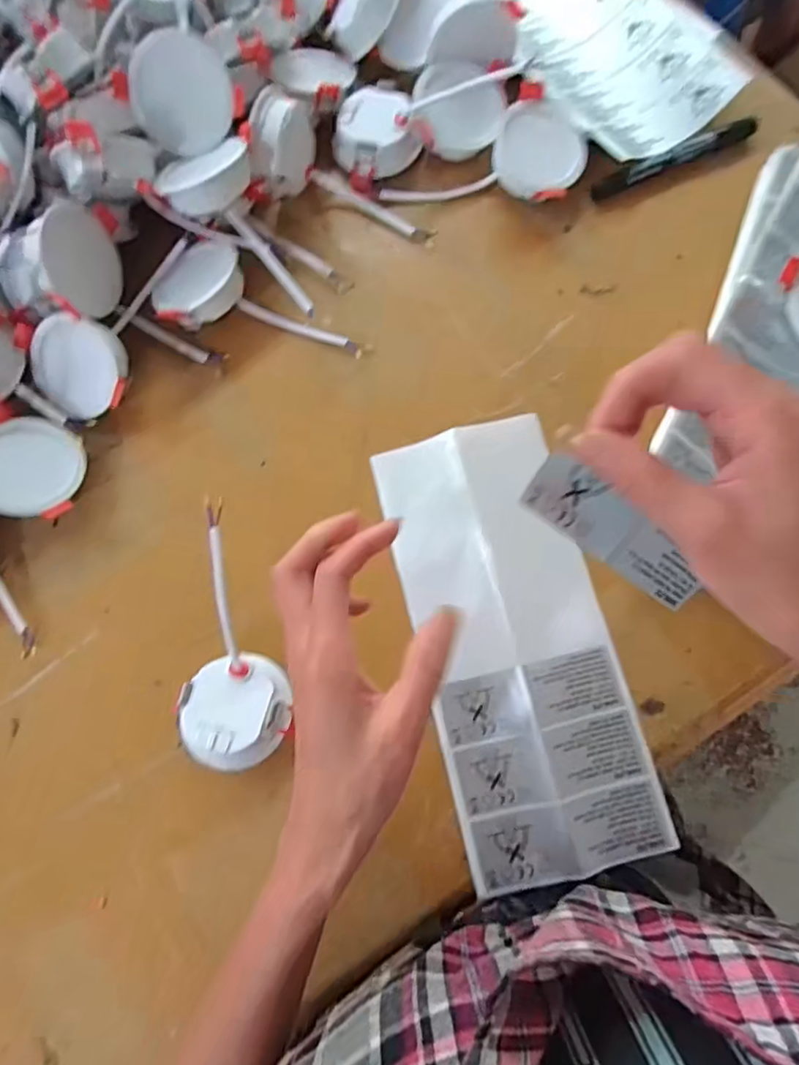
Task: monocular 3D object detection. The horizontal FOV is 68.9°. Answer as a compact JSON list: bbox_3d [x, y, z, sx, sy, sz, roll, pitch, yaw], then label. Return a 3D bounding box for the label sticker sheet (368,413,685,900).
[{"bbox_3d":[0.074,0.067,0.383,0.118,0.017,0.286,-15,76,2],"label":"label sticker sheet"}]

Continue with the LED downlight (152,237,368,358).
[{"bbox_3d":[-0.114,-0.160,0.439,0.155,0.029,0.076,37,83,12],"label":"LED downlight"}]

